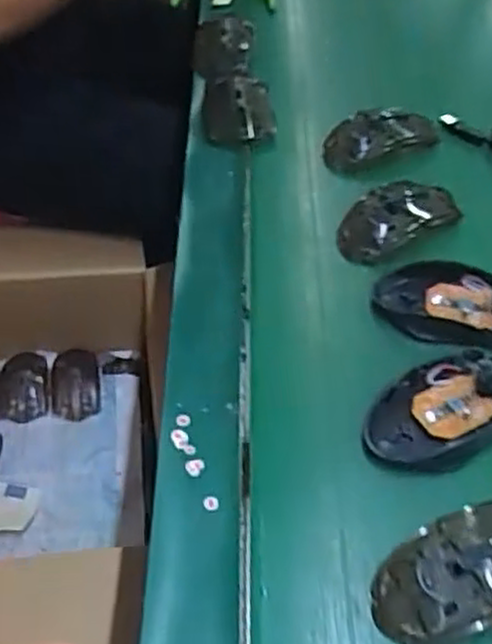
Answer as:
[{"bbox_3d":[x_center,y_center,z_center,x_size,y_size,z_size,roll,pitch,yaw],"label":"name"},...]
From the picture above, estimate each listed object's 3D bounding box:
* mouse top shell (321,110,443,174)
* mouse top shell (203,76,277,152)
[{"bbox_3d":[0.126,-0.170,0.674,0.119,0.030,0.055,-17,49,-17],"label":"mouse top shell"},{"bbox_3d":[-0.007,-0.191,0.693,0.061,0.026,0.084,-4,47,-5],"label":"mouse top shell"}]

